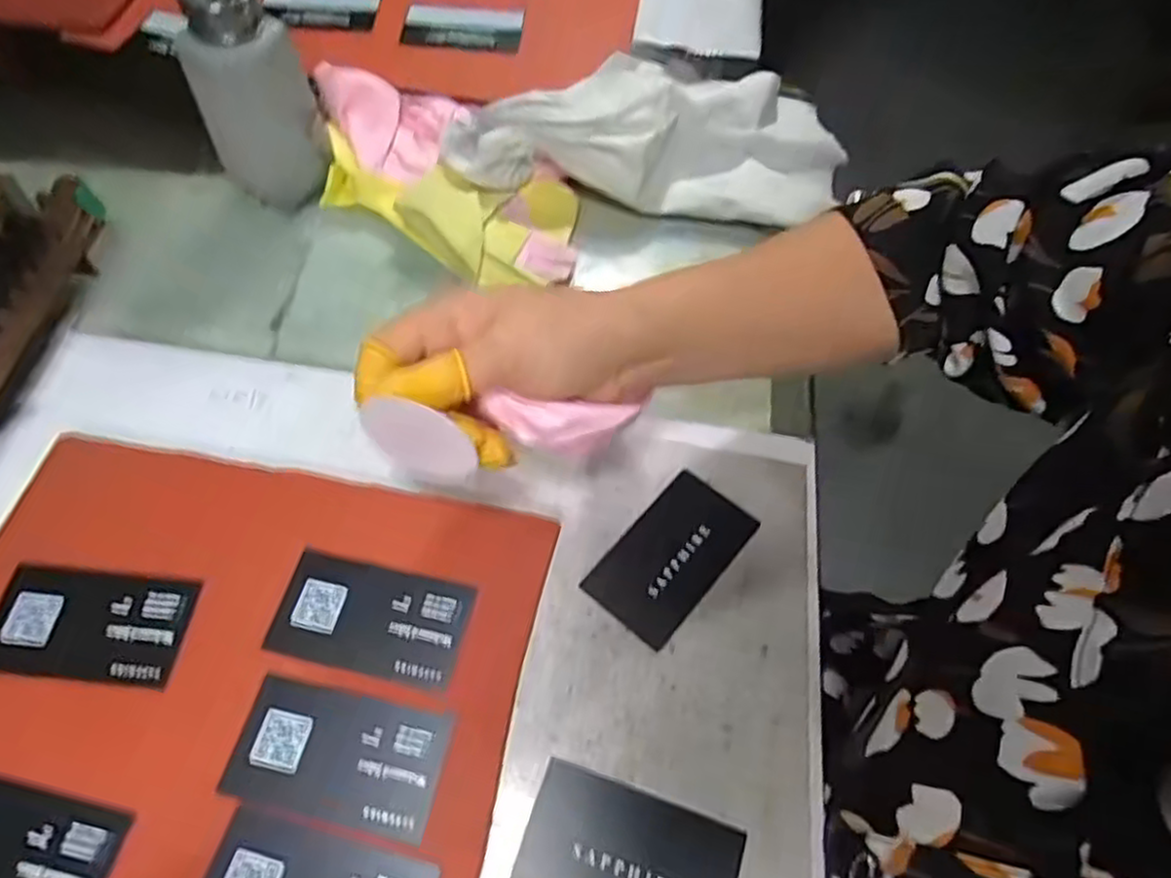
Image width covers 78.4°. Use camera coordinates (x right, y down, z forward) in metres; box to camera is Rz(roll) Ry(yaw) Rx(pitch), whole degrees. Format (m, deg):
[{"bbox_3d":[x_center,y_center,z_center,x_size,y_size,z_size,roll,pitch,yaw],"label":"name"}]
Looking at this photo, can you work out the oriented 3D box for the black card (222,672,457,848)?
[{"bbox_3d":[-0.104,0.133,0.304,0.086,0.004,0.049,12,61,3],"label":"black card"}]

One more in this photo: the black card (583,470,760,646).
[{"bbox_3d":[0.044,0.057,0.361,0.049,0.004,0.086,39,65,16],"label":"black card"}]

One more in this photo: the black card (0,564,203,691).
[{"bbox_3d":[-0.225,0.082,0.323,0.085,0.004,0.048,6,61,0],"label":"black card"}]

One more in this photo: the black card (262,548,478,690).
[{"bbox_3d":[-0.099,0.082,0.332,0.085,0.004,0.048,13,61,3],"label":"black card"}]

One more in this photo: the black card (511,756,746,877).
[{"bbox_3d":[0.018,0.172,0.296,0.086,0.004,0.050,19,61,6],"label":"black card"}]

